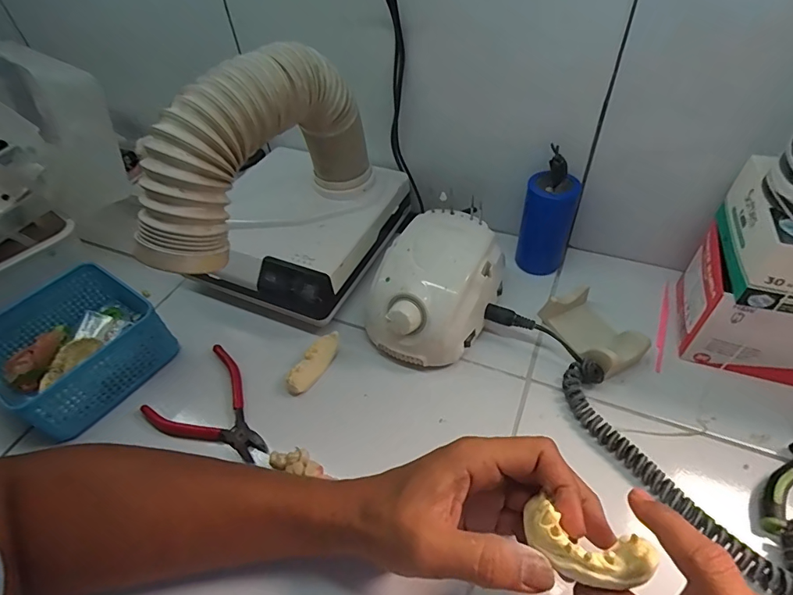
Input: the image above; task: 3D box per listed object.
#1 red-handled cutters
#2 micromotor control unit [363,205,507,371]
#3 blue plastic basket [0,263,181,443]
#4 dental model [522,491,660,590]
[{"bbox_3d":[-0.161,0.102,0.398,0.115,0.018,0.087,28,56,27],"label":"red-handled cutters"},{"bbox_3d":[0.038,-0.012,0.426,0.100,0.074,0.140,22,53,23],"label":"micromotor control unit"},{"bbox_3d":[-0.308,0.044,0.426,0.134,0.062,0.136,25,54,25],"label":"blue plastic basket"},{"bbox_3d":[0.104,0.134,0.234,0.068,0.018,0.033,11,50,15],"label":"dental model"}]

